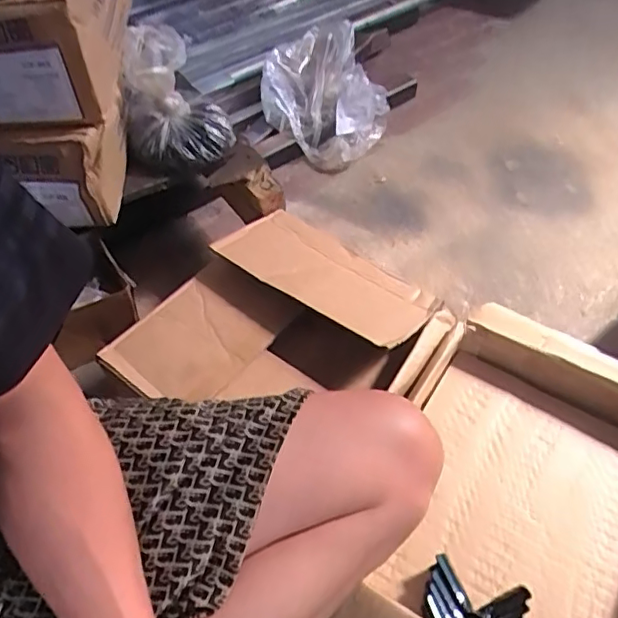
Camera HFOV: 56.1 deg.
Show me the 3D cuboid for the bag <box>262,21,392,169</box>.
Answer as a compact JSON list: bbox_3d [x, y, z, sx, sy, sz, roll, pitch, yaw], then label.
[{"bbox_3d":[0.034,-0.403,1.086,0.219,0.135,0.233,28,55,23],"label":"bag"}]

